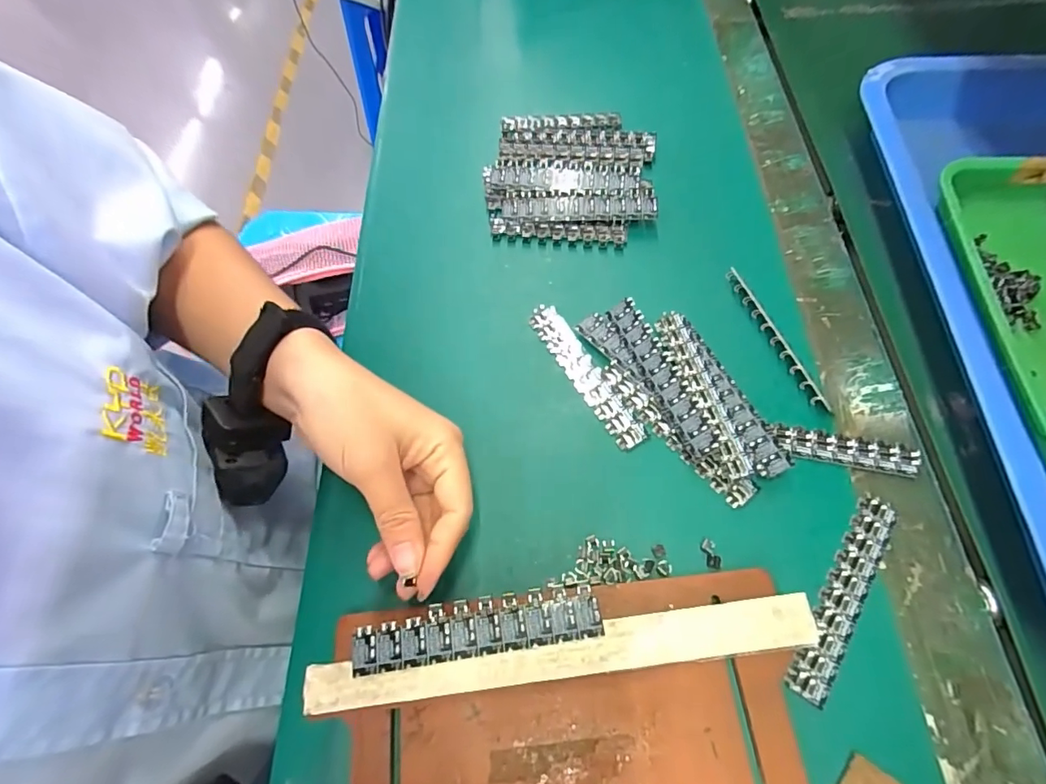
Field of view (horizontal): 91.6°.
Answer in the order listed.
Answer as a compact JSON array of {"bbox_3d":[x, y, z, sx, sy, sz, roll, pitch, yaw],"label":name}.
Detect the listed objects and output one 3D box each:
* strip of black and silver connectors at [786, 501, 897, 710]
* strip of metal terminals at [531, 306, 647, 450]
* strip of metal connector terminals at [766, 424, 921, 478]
[{"bbox_3d":[0.162,0.101,0.256,0.019,0.004,0.108,31,68,18],"label":"strip of black and silver connectors"},{"bbox_3d":[0.039,-0.011,0.317,0.018,0.009,0.106,-29,65,-11],"label":"strip of metal terminals"},{"bbox_3d":[0.181,0.032,0.288,0.080,0.008,0.017,10,64,8],"label":"strip of metal connector terminals"}]

